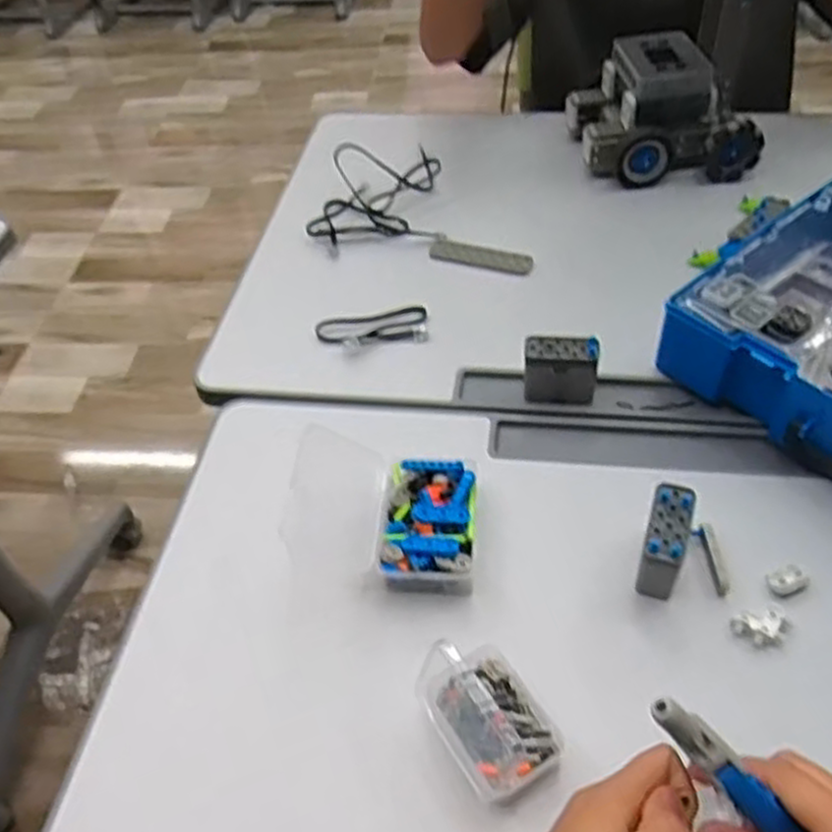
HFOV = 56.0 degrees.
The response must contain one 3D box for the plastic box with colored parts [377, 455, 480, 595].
[{"bbox_3d":[0.011,0.072,0.536,0.064,0.030,0.096,3,48,7],"label":"plastic box with colored parts"}]

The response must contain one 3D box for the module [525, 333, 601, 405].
[{"bbox_3d":[0.113,-0.035,0.612,0.056,0.049,0.032,5,48,9],"label":"module"}]

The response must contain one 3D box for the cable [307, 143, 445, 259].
[{"bbox_3d":[-0.042,-0.233,0.808,0.153,0.037,0.143,-11,48,-6],"label":"cable"}]

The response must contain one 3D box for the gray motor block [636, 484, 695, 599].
[{"bbox_3d":[0.157,0.081,0.498,0.024,0.049,0.060,14,50,16],"label":"gray motor block"}]

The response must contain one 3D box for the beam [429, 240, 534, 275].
[{"bbox_3d":[0.062,-0.153,0.750,0.101,0.004,0.029,15,50,17],"label":"beam"}]

